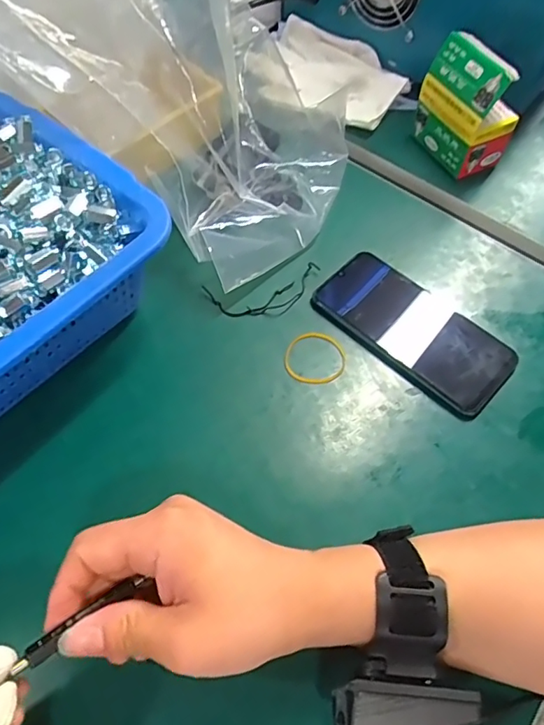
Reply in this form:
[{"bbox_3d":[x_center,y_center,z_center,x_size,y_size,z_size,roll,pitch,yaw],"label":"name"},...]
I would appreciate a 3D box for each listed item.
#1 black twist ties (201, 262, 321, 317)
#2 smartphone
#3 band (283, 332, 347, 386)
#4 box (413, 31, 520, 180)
[{"bbox_3d":[-0.004,-0.056,0.432,0.096,0.006,0.041,-15,61,-11],"label":"black twist ties"},{"bbox_3d":[0.112,-0.030,0.413,0.155,0.014,0.080,40,66,19],"label":"smartphone"},{"bbox_3d":[0.033,-0.003,0.406,0.047,0.005,0.042,-1,59,-3],"label":"band"},{"bbox_3d":[0.179,-0.236,0.487,0.049,0.101,0.082,-26,64,-16],"label":"box"}]

